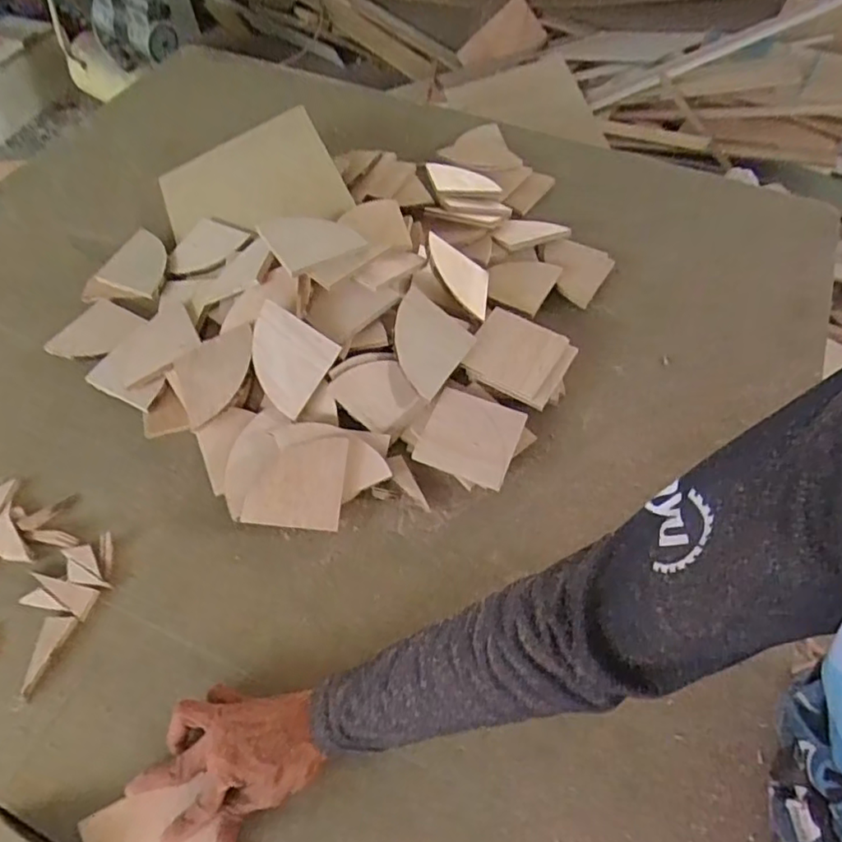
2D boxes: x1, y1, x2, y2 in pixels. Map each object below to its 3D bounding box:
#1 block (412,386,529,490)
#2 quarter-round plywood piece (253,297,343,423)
[{"bbox_3d":[0.056,0.016,0.687,0.101,0.011,0.100,18,65,9],"label":"block"},{"bbox_3d":[-0.154,-0.069,0.687,0.094,0.009,0.096,32,88,-6],"label":"quarter-round plywood piece"}]

